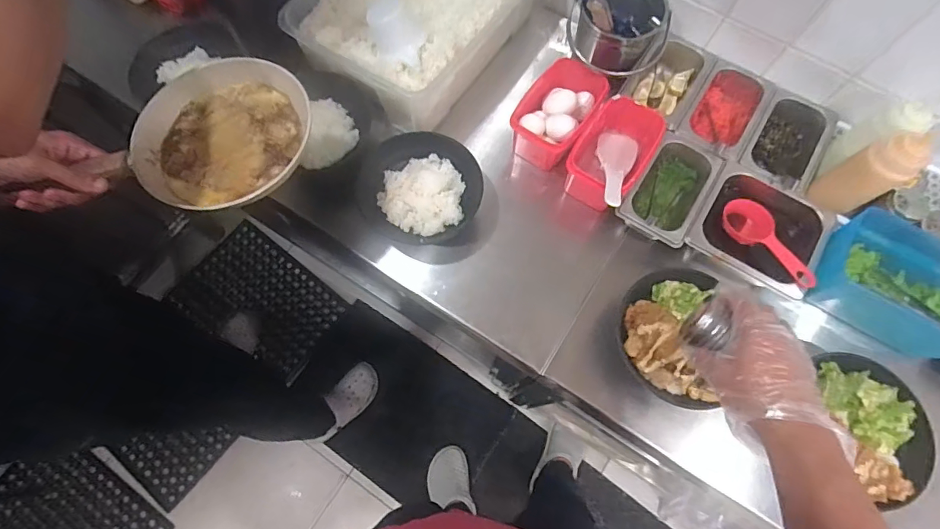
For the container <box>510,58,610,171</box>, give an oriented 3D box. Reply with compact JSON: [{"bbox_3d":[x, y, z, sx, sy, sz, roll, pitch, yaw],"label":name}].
[{"bbox_3d":[0.141,-0.241,0.753,0.111,0.077,0.166,31,74,9],"label":"container"}]

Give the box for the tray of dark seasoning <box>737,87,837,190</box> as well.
[{"bbox_3d":[0.495,-0.184,0.742,0.107,0.071,0.182,30,74,9],"label":"tray of dark seasoning"}]

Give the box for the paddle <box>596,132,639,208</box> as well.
[{"bbox_3d":[0.218,-0.145,0.704,0.062,0.015,0.204,20,44,5],"label":"paddle"}]

